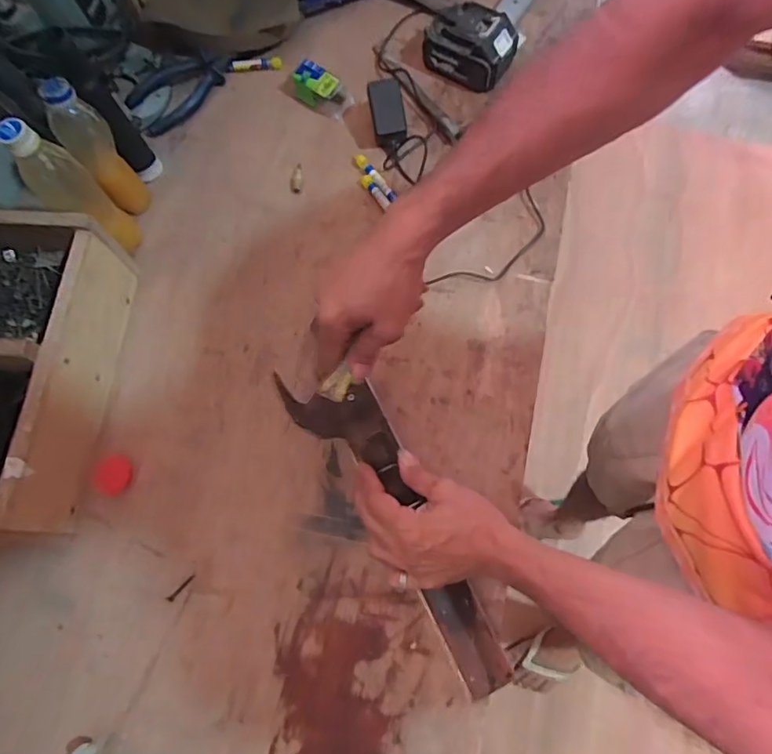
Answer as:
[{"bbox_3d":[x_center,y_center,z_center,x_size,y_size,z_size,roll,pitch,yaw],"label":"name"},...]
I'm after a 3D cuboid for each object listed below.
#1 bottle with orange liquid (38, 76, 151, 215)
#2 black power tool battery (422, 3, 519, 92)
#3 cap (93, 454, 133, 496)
[{"bbox_3d":[-0.325,-0.250,0.601,0.044,0.178,0.051,-18,73,-4],"label":"bottle with orange liquid"},{"bbox_3d":[0.112,-0.446,0.704,0.115,0.070,0.068,30,76,10],"label":"black power tool battery"},{"bbox_3d":[-0.301,0.107,0.576,0.042,0.006,0.042,20,74,8],"label":"cap"}]

